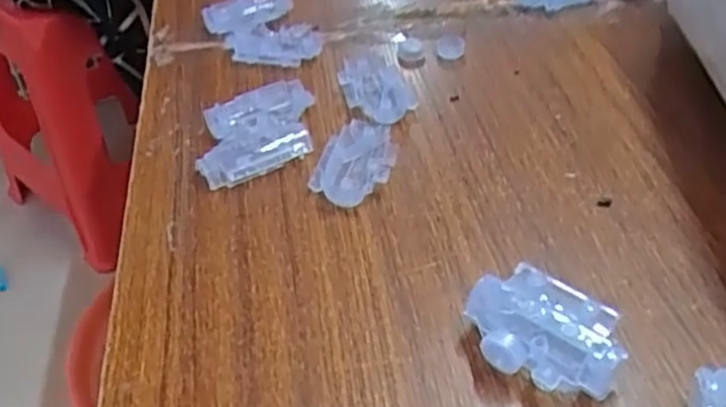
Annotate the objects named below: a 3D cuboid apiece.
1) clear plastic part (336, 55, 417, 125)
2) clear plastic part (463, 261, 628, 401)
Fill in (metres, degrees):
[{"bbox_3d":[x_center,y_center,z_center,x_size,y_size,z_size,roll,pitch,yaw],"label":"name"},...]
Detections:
[{"bbox_3d":[0.008,-0.079,0.498,0.045,0.009,0.070,-16,43,-13],"label":"clear plastic part"},{"bbox_3d":[0.078,0.059,0.321,0.067,0.030,0.042,25,49,28],"label":"clear plastic part"}]

